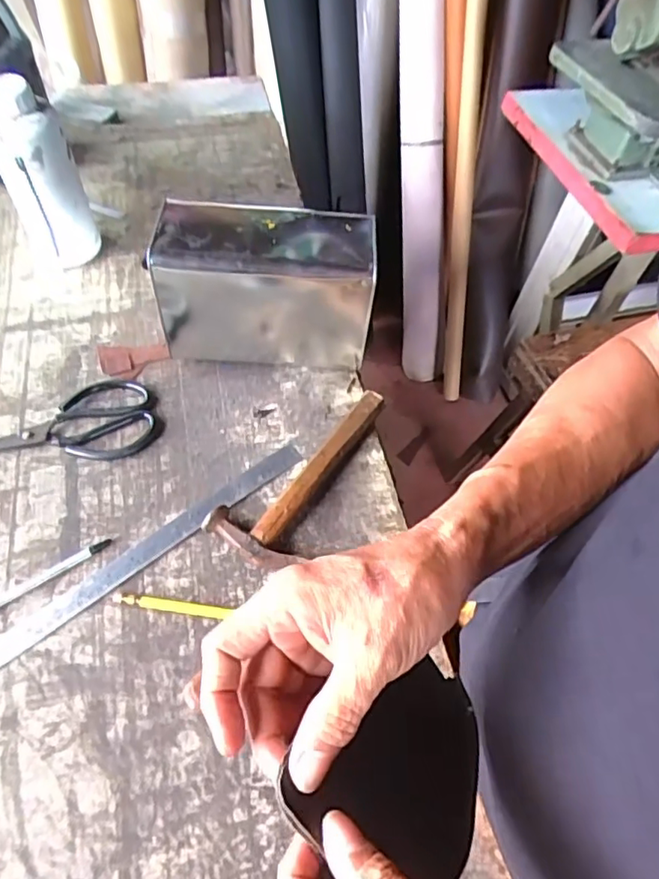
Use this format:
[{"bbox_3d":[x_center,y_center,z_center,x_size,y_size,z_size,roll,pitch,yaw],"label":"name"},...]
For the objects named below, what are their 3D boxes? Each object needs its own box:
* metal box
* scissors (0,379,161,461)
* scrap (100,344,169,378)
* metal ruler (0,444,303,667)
[{"bbox_3d":[-0.073,-0.173,0.663,0.232,0.166,0.100,3,56,0],"label":"metal box"},{"bbox_3d":[-0.293,-0.016,0.632,0.202,0.013,0.102,-8,57,-7],"label":"scissors"},{"bbox_3d":[-0.238,-0.095,0.693,0.094,0.008,0.047,-1,63,9],"label":"scrap"},{"bbox_3d":[-0.199,0.131,0.544,0.439,0.008,0.023,-37,65,-23],"label":"metal ruler"}]

